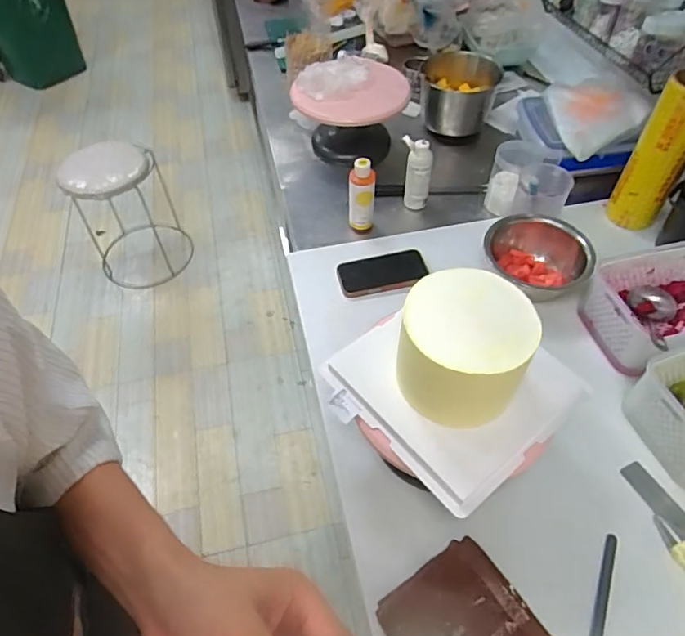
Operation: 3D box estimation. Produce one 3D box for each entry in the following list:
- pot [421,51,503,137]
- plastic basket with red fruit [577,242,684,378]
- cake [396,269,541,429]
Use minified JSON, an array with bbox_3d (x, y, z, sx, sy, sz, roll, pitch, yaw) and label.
[{"bbox_3d":[0.256,-0.497,1.147,0.163,0.128,0.171,0,52,0],"label":"pot"},{"bbox_3d":[0.483,-0.017,0.766,0.199,0.092,0.165,-13,53,-9],"label":"plastic basket with red fruit"},{"bbox_3d":[0.121,0.026,0.543,0.137,0.119,0.129,11,53,9],"label":"cake"}]

